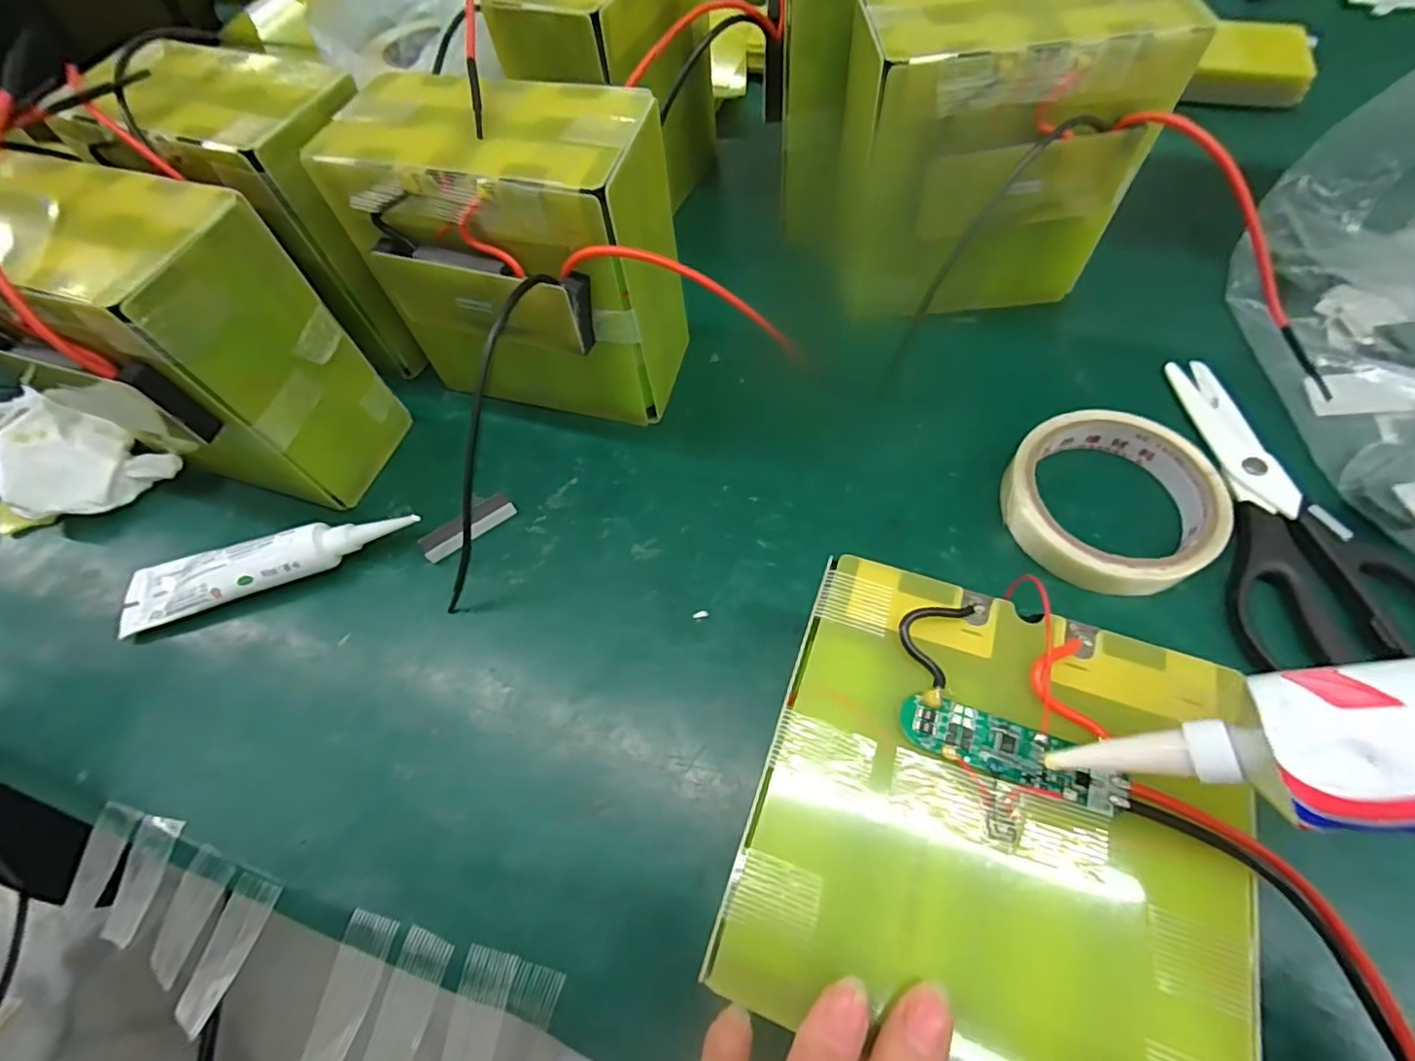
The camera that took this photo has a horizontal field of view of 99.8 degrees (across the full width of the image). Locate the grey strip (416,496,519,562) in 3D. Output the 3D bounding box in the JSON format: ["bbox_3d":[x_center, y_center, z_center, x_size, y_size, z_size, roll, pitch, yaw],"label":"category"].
[{"bbox_3d":[-0.130,-0.002,0.325,0.051,0.013,0.012,-32,65,-13],"label":"grey strip"}]

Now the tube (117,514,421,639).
[{"bbox_3d":[-0.234,0.013,0.318,0.153,0.022,0.033,-19,63,-7],"label":"tube"}]

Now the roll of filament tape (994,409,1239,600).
[{"bbox_3d":[0.197,-0.014,0.295,0.093,0.025,0.091,-1,62,3],"label":"roll of filament tape"}]

